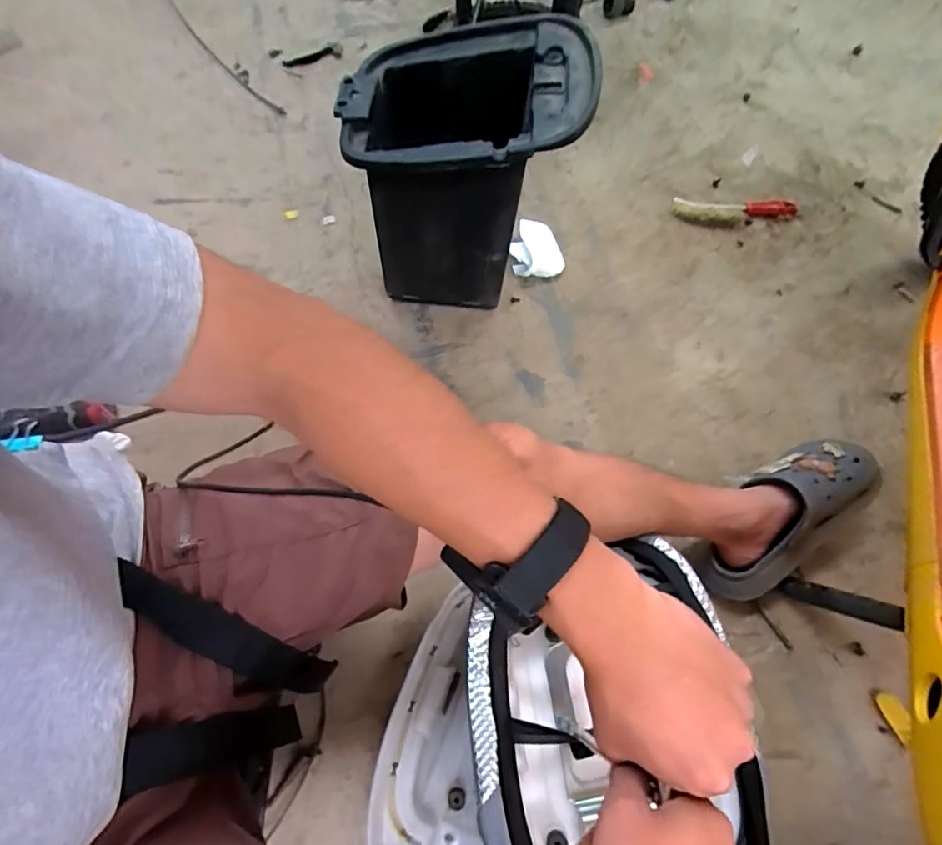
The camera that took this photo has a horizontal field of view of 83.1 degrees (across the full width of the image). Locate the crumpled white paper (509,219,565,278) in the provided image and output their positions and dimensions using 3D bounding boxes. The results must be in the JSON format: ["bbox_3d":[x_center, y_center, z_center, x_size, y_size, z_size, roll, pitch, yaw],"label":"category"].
[{"bbox_3d":[0.114,-0.305,0.927,0.091,0.032,0.112,1,65,0],"label":"crumpled white paper"}]

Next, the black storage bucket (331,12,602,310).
[{"bbox_3d":[-0.008,-0.338,0.753,0.293,0.320,0.244,3,65,1],"label":"black storage bucket"}]

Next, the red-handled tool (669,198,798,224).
[{"bbox_3d":[0.497,-0.397,1.000,0.229,0.019,0.052,1,65,0],"label":"red-handled tool"}]

